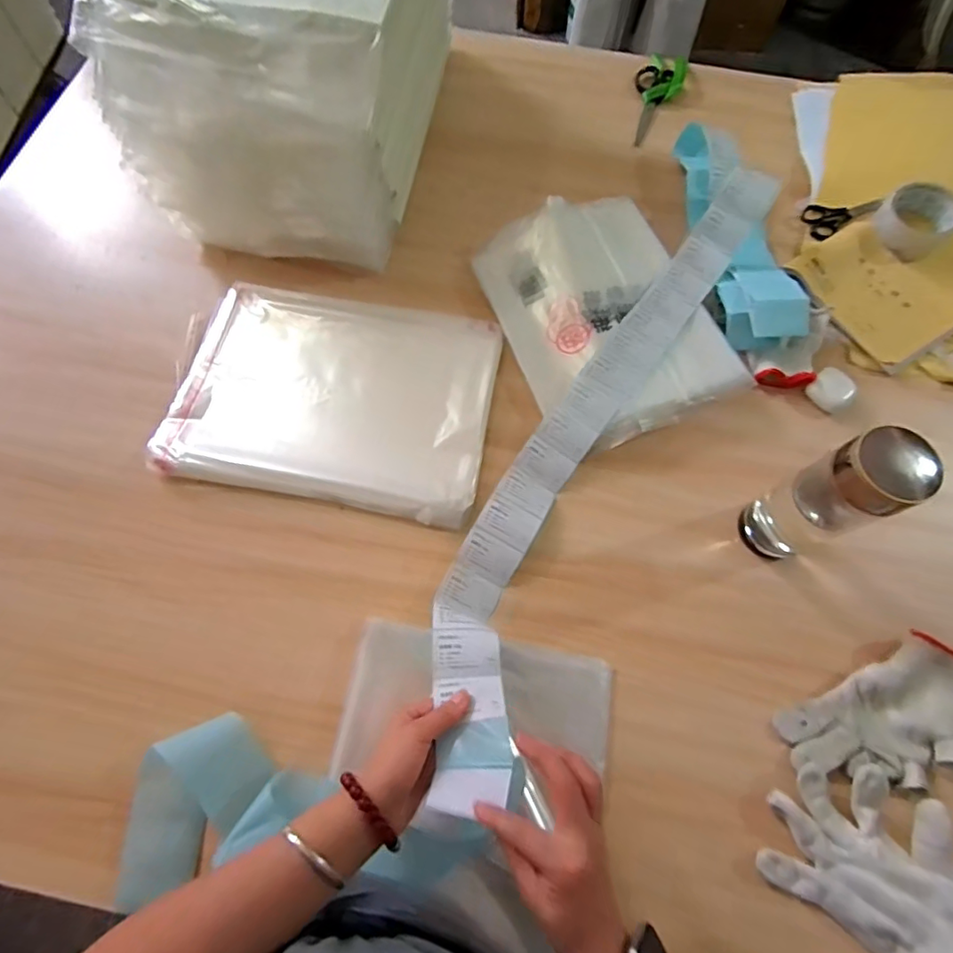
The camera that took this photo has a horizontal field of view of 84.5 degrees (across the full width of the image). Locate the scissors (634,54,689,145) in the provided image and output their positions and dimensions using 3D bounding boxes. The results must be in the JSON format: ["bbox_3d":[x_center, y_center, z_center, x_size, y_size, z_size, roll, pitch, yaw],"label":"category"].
[{"bbox_3d":[0.269,-0.574,0.791,0.068,0.024,0.182,18,71,9],"label":"scissors"}]

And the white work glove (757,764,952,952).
[{"bbox_3d":[0.342,0.327,0.436,0.180,0.032,0.124,33,74,13],"label":"white work glove"}]

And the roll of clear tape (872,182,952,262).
[{"bbox_3d":[0.565,-0.330,0.672,0.088,0.035,0.085,-1,70,2],"label":"roll of clear tape"}]

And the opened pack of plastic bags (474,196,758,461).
[{"bbox_3d":[0.145,-0.202,0.635,0.230,0.025,0.324,-25,71,-7],"label":"opened pack of plastic bags"}]

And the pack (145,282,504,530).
[{"bbox_3d":[-0.167,-0.101,0.609,0.364,0.027,0.263,9,70,5],"label":"pack"}]

